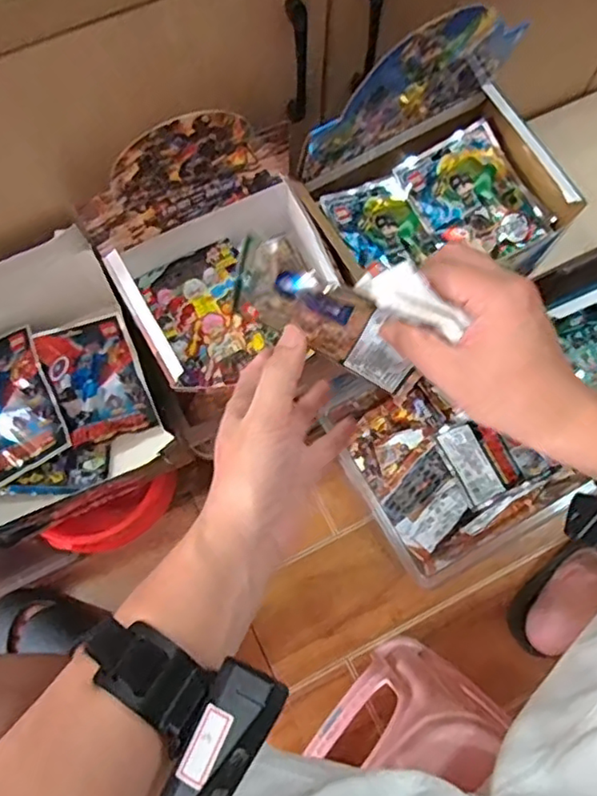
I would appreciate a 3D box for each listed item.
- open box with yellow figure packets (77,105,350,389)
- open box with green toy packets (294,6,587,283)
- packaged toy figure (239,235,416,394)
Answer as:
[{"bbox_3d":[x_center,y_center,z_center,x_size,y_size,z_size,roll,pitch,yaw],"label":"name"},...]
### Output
[{"bbox_3d":[-0.072,-0.137,0.577,0.202,0.182,0.170,-30,76,-10],"label":"open box with yellow figure packets"},{"bbox_3d":[0.144,-0.219,0.591,0.252,0.190,0.198,-30,76,-10],"label":"open box with green toy packets"},{"bbox_3d":[0.022,-0.057,0.447,0.136,0.114,0.018,30,74,8],"label":"packaged toy figure"}]

